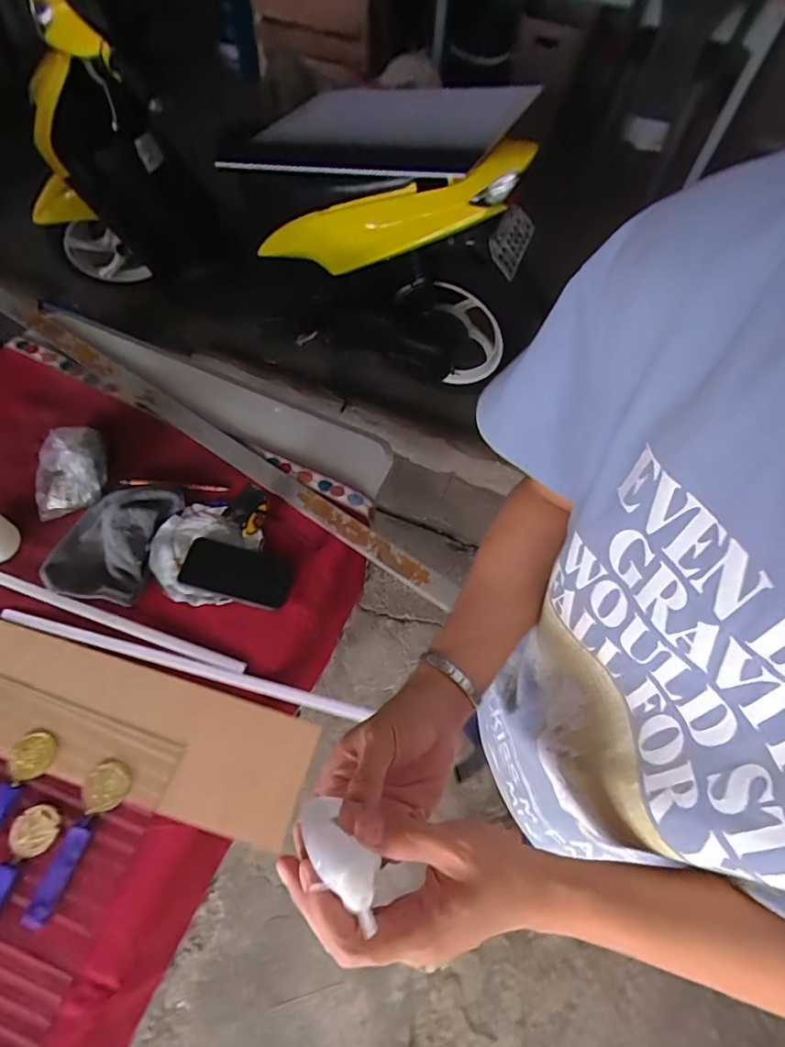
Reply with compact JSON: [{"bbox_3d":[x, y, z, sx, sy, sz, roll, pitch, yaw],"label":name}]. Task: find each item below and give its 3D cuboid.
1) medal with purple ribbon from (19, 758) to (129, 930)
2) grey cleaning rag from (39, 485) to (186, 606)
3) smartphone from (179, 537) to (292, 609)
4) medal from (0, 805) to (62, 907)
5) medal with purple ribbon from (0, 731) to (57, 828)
[{"bbox_3d":[-0.354,0.353,0.584,0.051,0.009,0.163,19,62,8],"label":"medal with purple ribbon"},{"bbox_3d":[-0.399,0.019,0.743,0.139,0.040,0.179,16,61,5],"label":"grey cleaning rag"},{"bbox_3d":[-0.221,0.071,0.742,0.151,0.007,0.072,17,67,-1],"label":"smartphone"},{"bbox_3d":[-0.426,0.387,0.565,0.051,0.017,0.156,27,63,11],"label":"medal"},{"bbox_3d":[-0.447,0.315,0.595,0.043,0.007,0.152,24,63,10],"label":"medal with purple ribbon"}]

